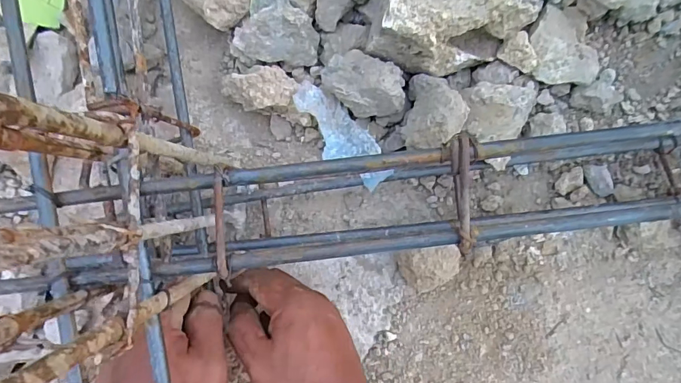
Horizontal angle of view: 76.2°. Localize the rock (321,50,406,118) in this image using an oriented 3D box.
[{"bbox_3d":[0.021,-0.090,0.364,0.069,0.044,0.043,34,90,3],"label":"rock"}]

